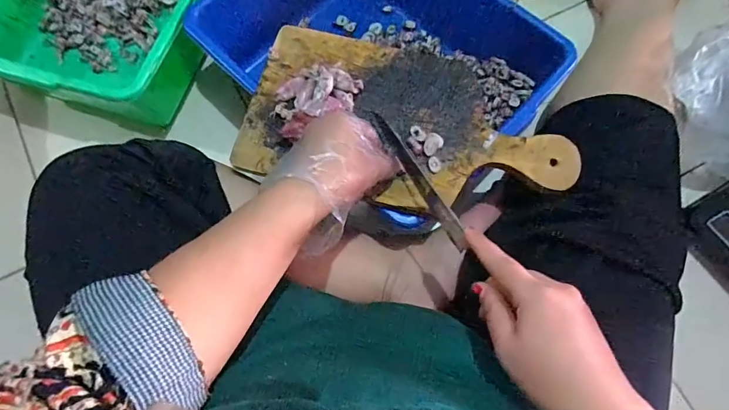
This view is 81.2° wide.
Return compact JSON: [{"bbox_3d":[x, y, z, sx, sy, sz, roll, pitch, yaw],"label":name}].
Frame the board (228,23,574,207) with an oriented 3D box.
[{"bbox_3d":[0.050,-0.088,0.451,0.341,0.015,0.180,12,74,4],"label":"board"}]

